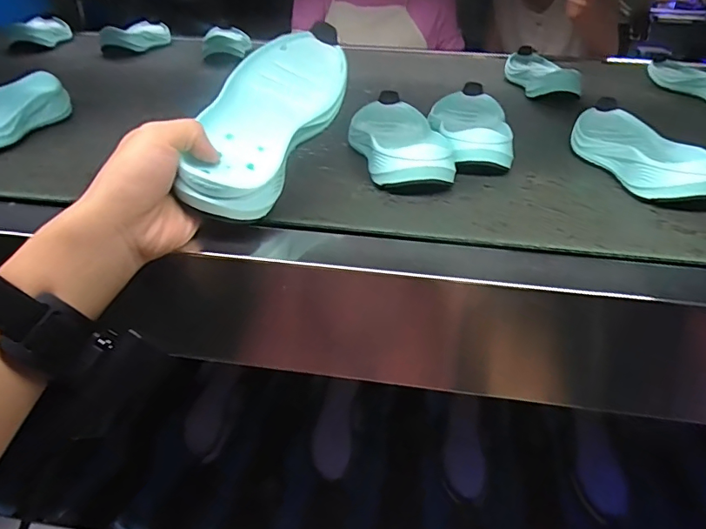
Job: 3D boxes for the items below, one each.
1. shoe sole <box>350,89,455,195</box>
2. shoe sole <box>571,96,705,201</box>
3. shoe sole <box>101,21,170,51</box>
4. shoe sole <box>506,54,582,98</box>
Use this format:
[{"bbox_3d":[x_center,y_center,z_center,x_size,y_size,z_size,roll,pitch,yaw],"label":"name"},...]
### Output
[{"bbox_3d":[0.040,-0.120,0.467,0.078,0.037,0.189,-2,32,-5],"label":"shoe sole"},{"bbox_3d":[0.260,-0.110,0.453,0.077,0.036,0.191,3,32,3],"label":"shoe sole"},{"bbox_3d":[-0.367,-0.390,0.833,0.067,0.034,0.189,2,32,1],"label":"shoe sole"},{"bbox_3d":[0.272,-0.280,0.716,0.073,0.035,0.174,2,32,1],"label":"shoe sole"}]

